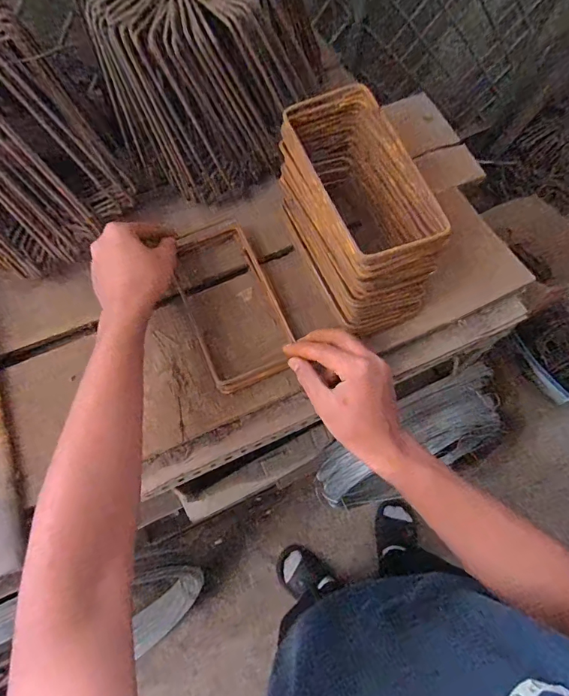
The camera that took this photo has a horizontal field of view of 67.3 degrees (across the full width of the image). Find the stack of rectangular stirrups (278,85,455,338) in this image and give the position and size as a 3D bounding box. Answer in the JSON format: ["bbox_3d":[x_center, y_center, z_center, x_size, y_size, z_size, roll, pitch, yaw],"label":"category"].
[{"bbox_3d":[0.073,-0.148,0.470,0.104,0.133,0.233,-20,72,-7],"label":"stack of rectangular stirrups"}]

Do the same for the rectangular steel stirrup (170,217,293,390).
[{"bbox_3d":[-0.066,-0.056,0.502,0.104,0.018,0.208,-26,70,4],"label":"rectangular steel stirrup"}]

